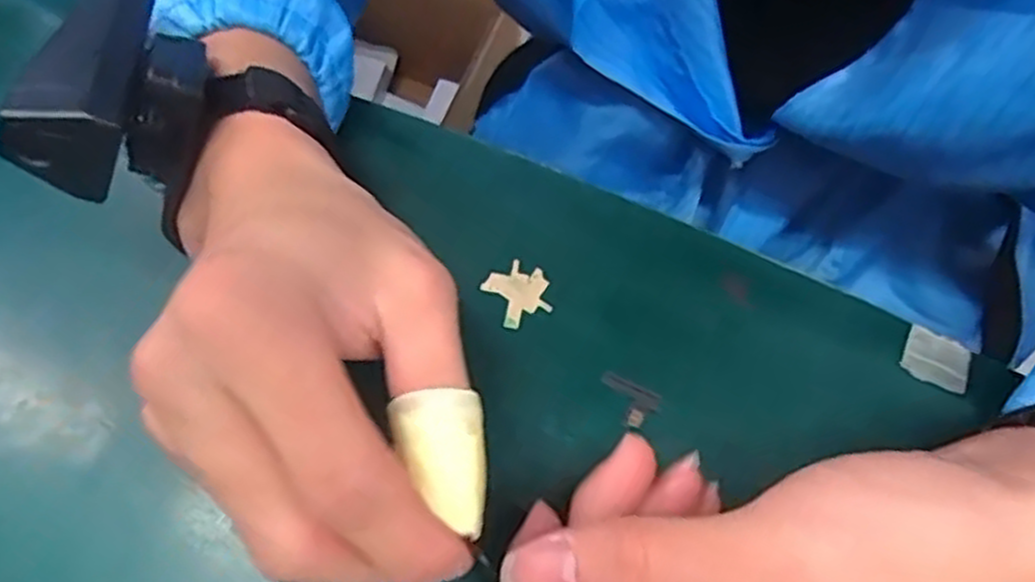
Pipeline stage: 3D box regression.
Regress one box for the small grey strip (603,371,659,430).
[{"bbox_3d":[0.039,0.039,0.286,0.022,0.004,0.015,23,66,10],"label":"small grey strip"}]

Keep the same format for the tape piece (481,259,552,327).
[{"bbox_3d":[0.001,-0.001,0.302,0.022,0.004,0.023,-26,67,-13],"label":"tape piece"}]

